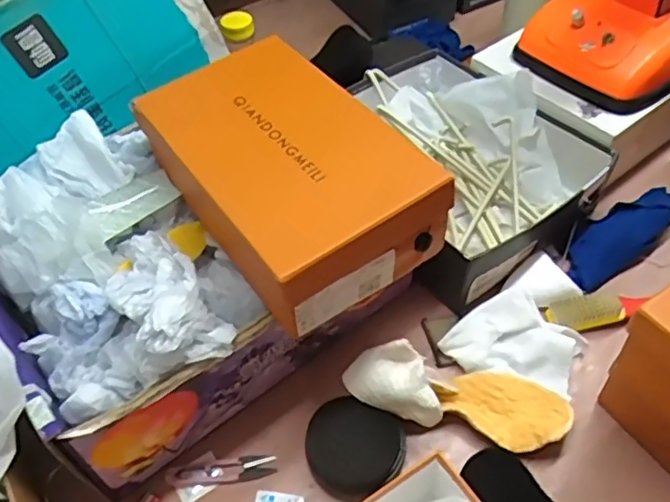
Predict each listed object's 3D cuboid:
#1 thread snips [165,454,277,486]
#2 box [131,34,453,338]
[{"bbox_3d":[-0.109,0.213,0.605,0.101,0.010,0.024,-10,51,-5],"label":"thread snips"},{"bbox_3d":[-0.048,-0.076,0.592,0.168,0.091,0.286,-30,56,-20],"label":"box"}]

